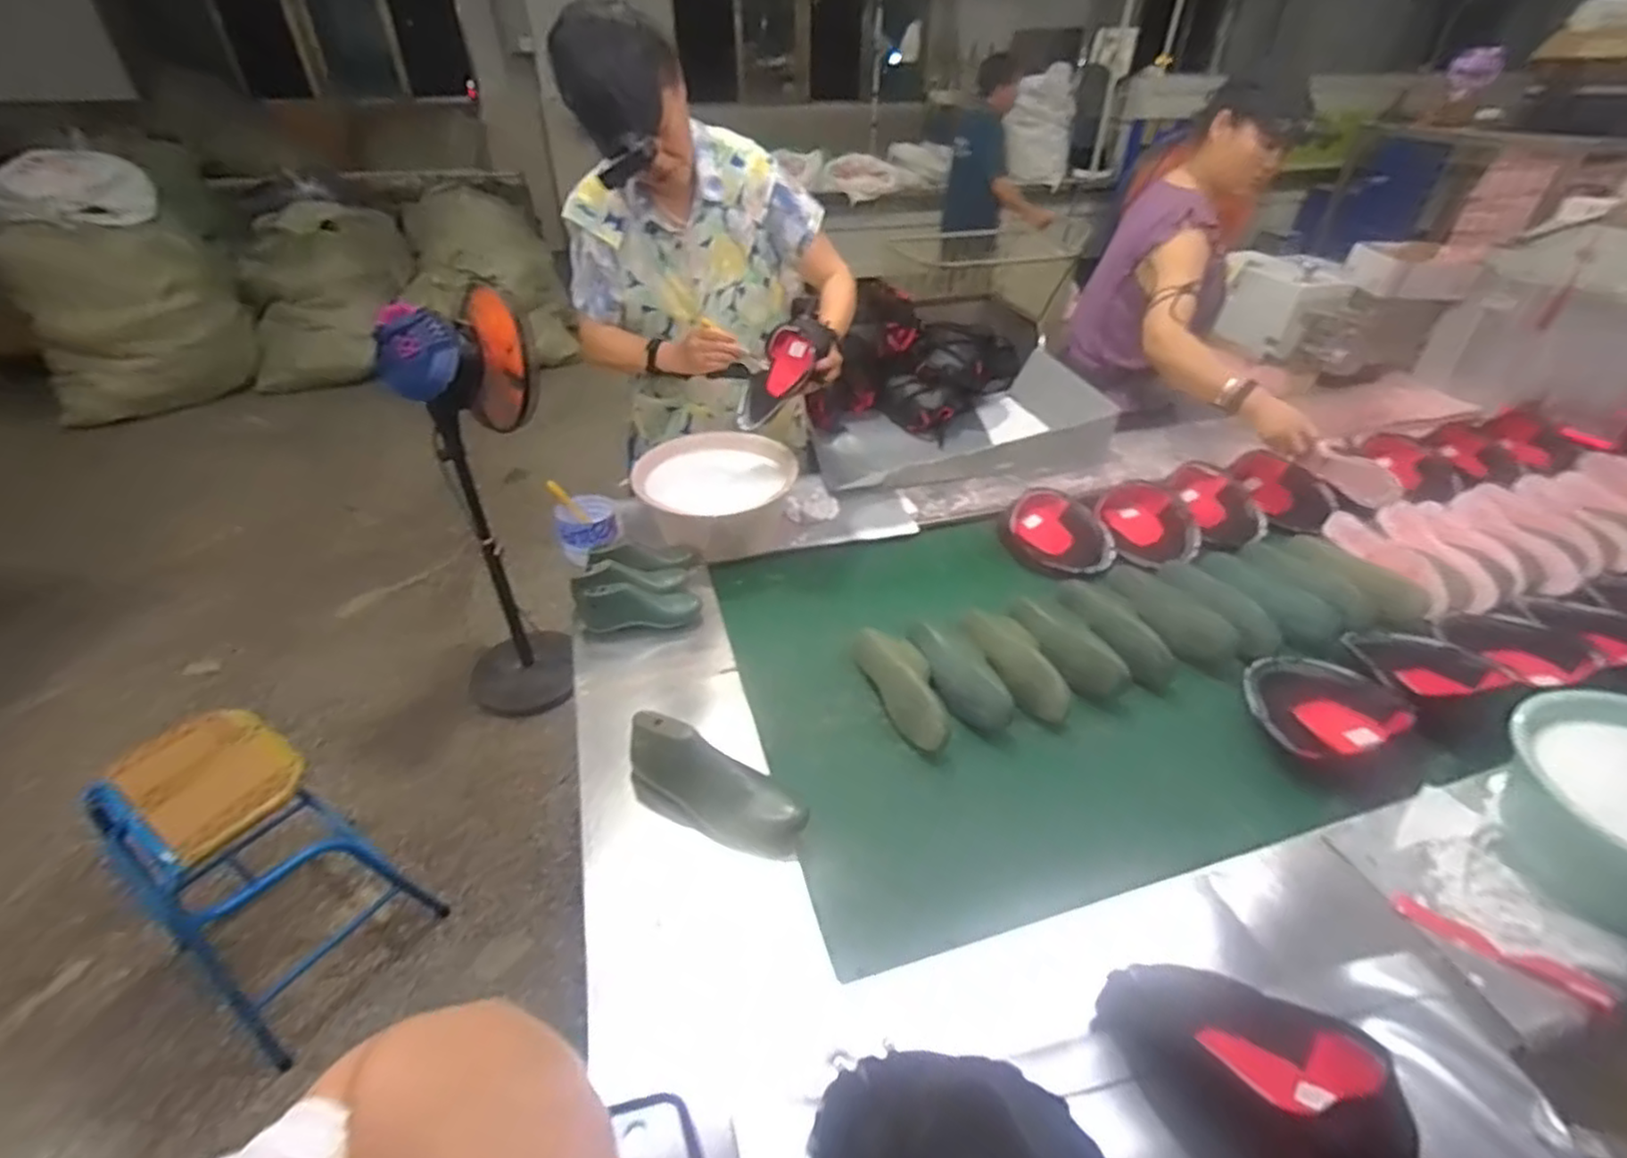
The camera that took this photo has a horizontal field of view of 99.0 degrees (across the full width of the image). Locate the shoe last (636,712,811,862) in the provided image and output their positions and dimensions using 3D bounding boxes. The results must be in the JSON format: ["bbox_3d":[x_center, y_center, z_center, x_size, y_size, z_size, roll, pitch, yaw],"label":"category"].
[{"bbox_3d":[-0.131,0.254,0.845,0.243,0.107,0.071,16,40,20],"label":"shoe last"}]

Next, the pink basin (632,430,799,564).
[{"bbox_3d":[-0.189,-0.179,1.388,0.289,0.123,0.289,0,37,0],"label":"pink basin"}]

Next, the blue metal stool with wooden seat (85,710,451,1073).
[{"bbox_3d":[-1.069,0.525,1.323,0.452,0.525,0.333,19,41,24],"label":"blue metal stool with wooden seat"}]

